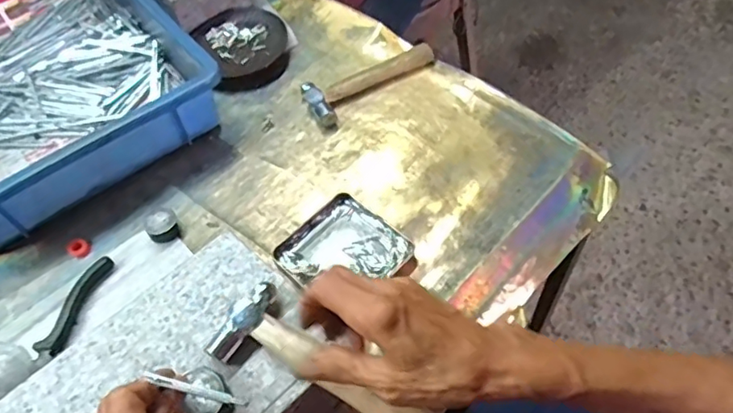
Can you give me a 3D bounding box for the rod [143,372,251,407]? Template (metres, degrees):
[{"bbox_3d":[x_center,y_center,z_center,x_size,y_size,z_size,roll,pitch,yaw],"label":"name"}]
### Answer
[{"bbox_3d":[-0.094,0.100,0.314,0.058,0.006,0.005,18,58,0],"label":"rod"}]

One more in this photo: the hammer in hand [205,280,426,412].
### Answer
[{"bbox_3d":[-0.031,0.109,0.369,0.149,0.018,0.057,31,63,20],"label":"hammer in hand"}]

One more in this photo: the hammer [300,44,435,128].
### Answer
[{"bbox_3d":[0.002,-0.146,0.638,0.154,0.017,0.061,-32,59,-16],"label":"hammer"}]

